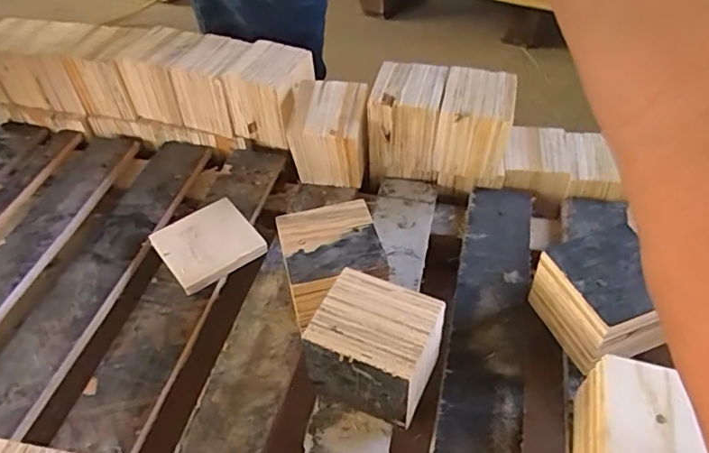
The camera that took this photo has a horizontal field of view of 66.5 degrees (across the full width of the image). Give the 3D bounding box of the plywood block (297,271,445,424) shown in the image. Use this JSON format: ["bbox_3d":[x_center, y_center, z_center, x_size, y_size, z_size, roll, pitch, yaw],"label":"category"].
[{"bbox_3d":[0.020,0.105,0.454,0.098,0.091,0.076,14,49,17],"label":"plywood block"}]

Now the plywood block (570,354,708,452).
[{"bbox_3d":[0.213,0.159,0.399,0.080,0.085,0.089,10,48,13],"label":"plywood block"}]

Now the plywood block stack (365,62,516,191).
[{"bbox_3d":[0.100,-0.117,0.642,0.160,0.116,0.095,7,48,11],"label":"plywood block stack"}]

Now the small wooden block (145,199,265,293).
[{"bbox_3d":[-0.161,0.020,0.597,0.095,0.016,0.099,-31,52,-23],"label":"small wooden block"}]

